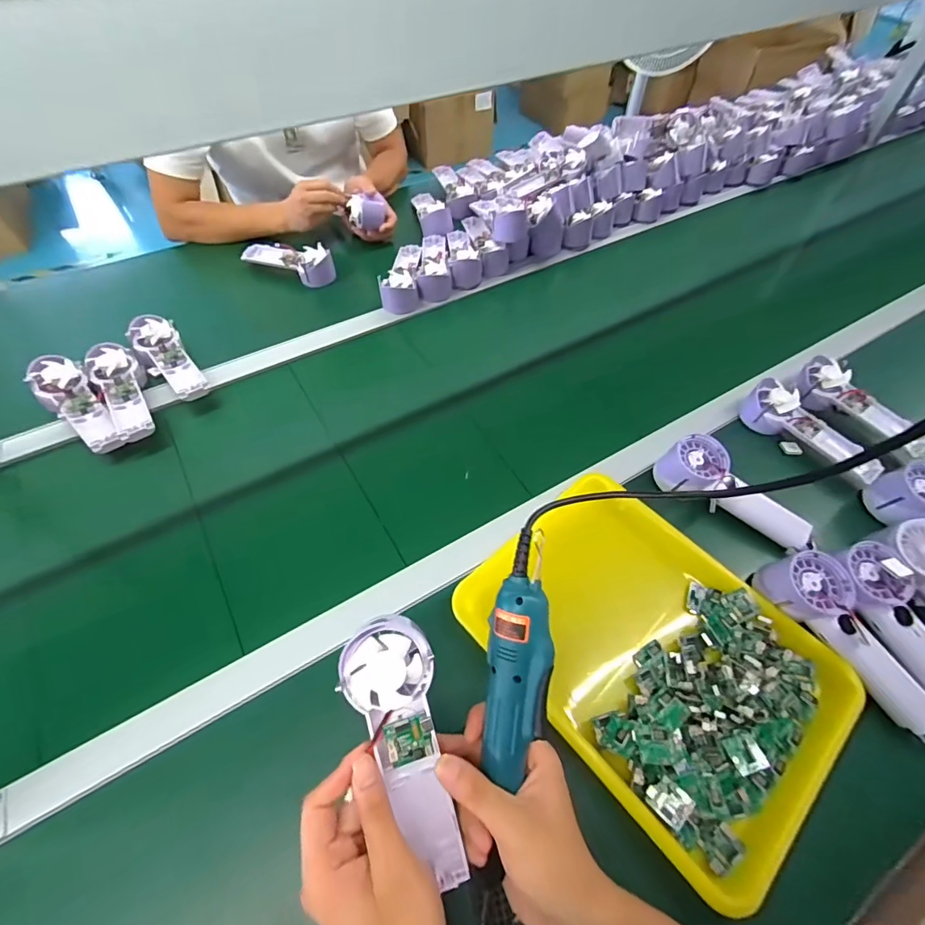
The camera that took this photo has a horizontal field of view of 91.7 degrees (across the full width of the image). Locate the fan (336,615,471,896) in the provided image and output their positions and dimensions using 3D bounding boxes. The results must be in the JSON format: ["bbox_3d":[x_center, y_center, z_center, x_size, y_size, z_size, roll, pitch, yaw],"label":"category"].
[{"bbox_3d":[-0.037,0.194,0.306,0.059,0.022,0.171,-16,87,-11],"label":"fan"}]

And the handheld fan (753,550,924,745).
[{"bbox_3d":[0.394,0.186,0.452,0.066,0.054,0.202,-28,72,-19],"label":"handheld fan"}]

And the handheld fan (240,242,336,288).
[{"bbox_3d":[-0.323,-0.377,0.834,0.177,0.046,0.065,24,59,15],"label":"handheld fan"}]

